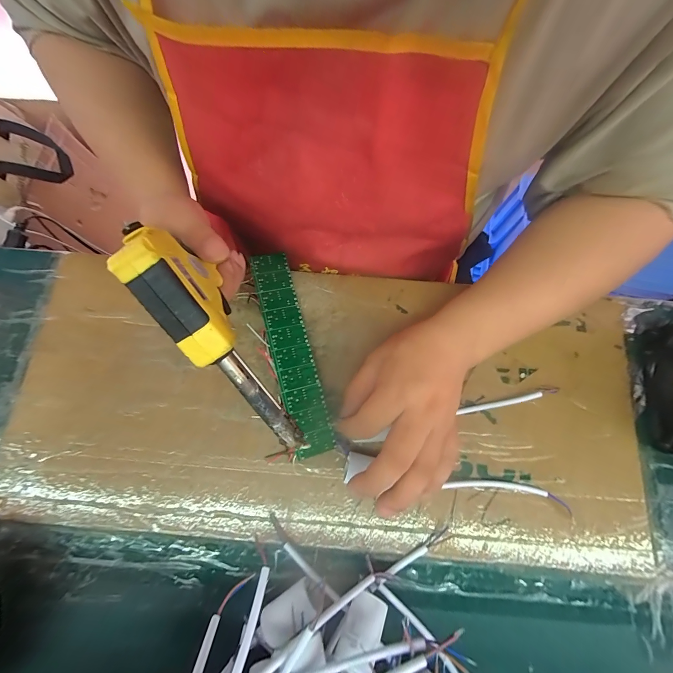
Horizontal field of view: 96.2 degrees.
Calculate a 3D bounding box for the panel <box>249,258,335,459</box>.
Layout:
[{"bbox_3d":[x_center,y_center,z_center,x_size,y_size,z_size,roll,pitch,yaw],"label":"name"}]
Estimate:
[{"bbox_3d":[-0.046,0.010,0.294,0.038,0.004,0.201,-13,76,-16],"label":"panel"}]

